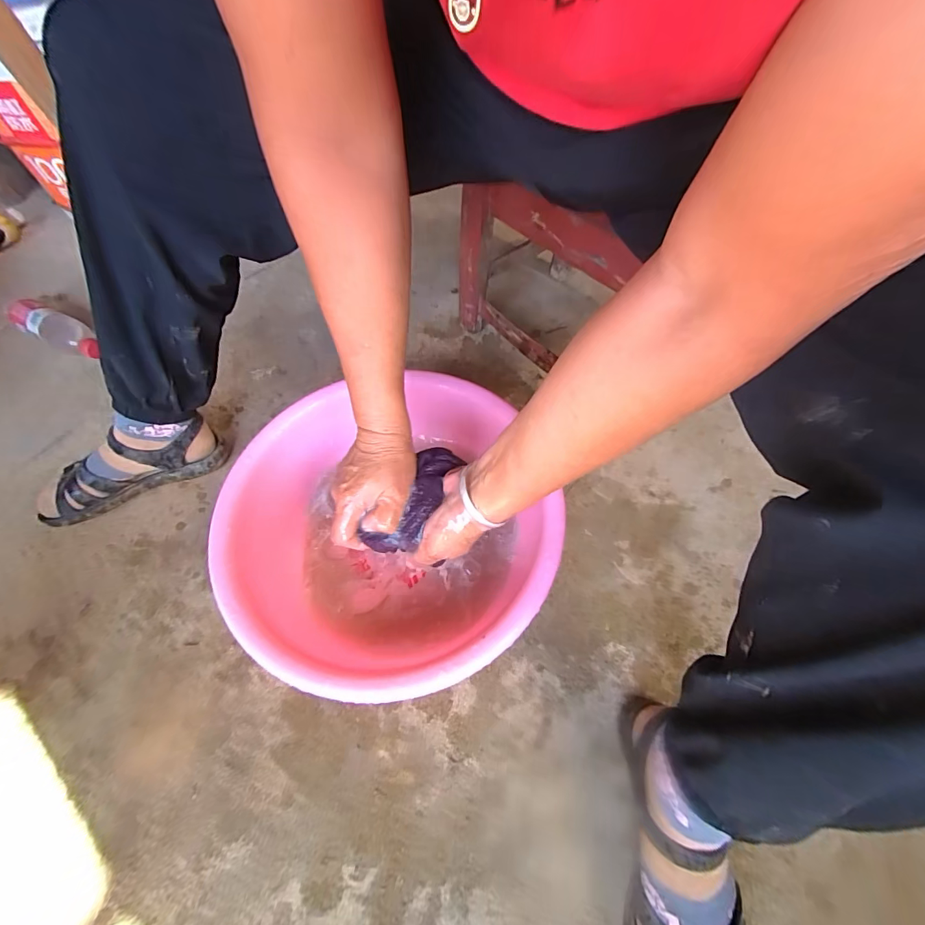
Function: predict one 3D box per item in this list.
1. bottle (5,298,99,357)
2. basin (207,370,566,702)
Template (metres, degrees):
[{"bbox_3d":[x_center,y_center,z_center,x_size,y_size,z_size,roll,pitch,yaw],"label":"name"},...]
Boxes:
[{"bbox_3d":[-0.701,-0.225,0.717,0.200,0.061,0.061,25,63,15],"label":"bottle"},{"bbox_3d":[-0.080,0.073,0.484,0.354,0.130,0.353,3,59,2],"label":"basin"}]

